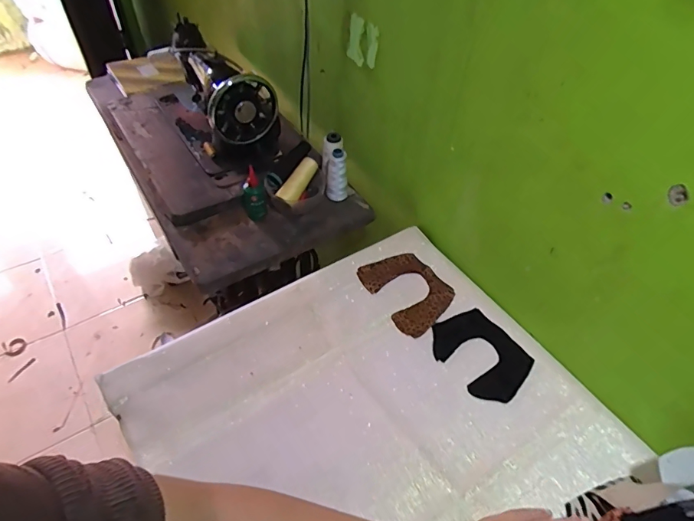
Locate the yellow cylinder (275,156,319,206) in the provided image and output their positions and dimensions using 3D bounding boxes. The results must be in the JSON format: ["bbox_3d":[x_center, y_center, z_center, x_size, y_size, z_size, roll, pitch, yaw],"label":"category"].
[{"bbox_3d":[-0.098,-0.162,0.926,0.033,0.037,0.107,30,78,22],"label":"yellow cylinder"}]

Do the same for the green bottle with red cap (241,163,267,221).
[{"bbox_3d":[-0.185,-0.128,0.903,0.045,0.102,0.038,-10,49,-12],"label":"green bottle with red cap"}]

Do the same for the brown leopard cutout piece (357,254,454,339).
[{"bbox_3d":[0.109,0.050,0.811,0.127,0.006,0.158,-31,62,-25],"label":"brown leopard cutout piece"}]

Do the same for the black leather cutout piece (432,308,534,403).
[{"bbox_3d":[0.217,0.149,0.734,0.123,0.004,0.154,-28,55,-25],"label":"black leather cutout piece"}]

